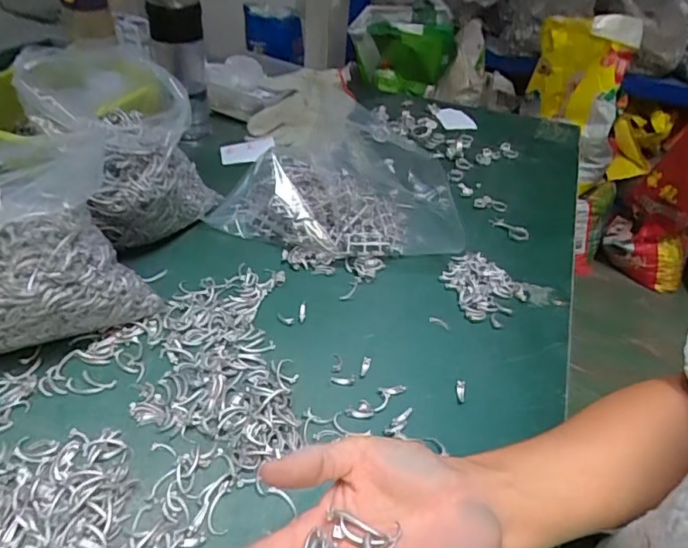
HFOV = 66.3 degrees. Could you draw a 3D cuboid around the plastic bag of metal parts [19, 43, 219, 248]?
[{"bbox_3d":[-0.203,-0.113,0.514,0.152,0.189,0.099,-10,42,-18],"label":"plastic bag of metal parts"}]

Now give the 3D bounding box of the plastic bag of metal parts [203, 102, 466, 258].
[{"bbox_3d":[-0.005,-0.139,0.674,0.279,0.068,0.323,4,39,-1],"label":"plastic bag of metal parts"}]

